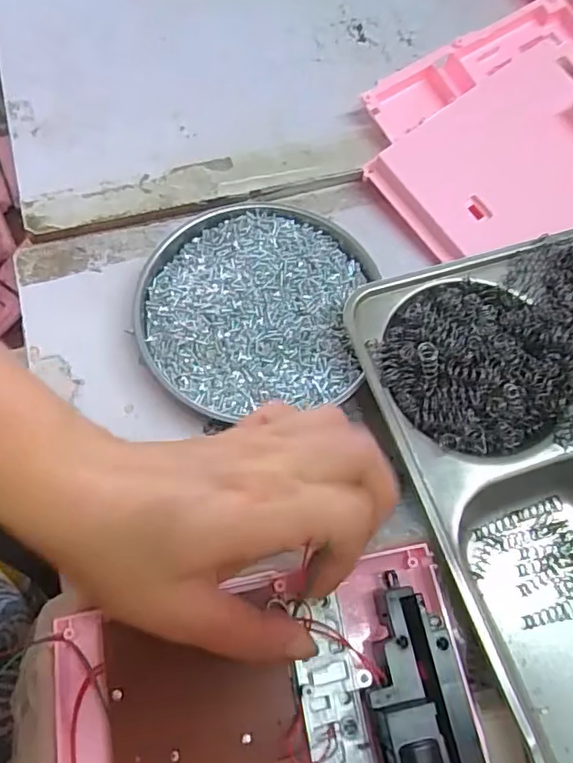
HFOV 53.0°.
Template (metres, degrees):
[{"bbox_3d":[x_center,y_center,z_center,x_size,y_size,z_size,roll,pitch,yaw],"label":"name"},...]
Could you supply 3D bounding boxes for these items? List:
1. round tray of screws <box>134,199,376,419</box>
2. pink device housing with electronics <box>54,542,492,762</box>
[{"bbox_3d":[-0.019,-0.041,0.325,0.125,0.019,0.125,1,68,-2],"label":"round tray of screws"},{"bbox_3d":[-0.004,0.144,0.225,0.165,0.021,0.129,-9,69,-6],"label":"pink device housing with electronics"}]

